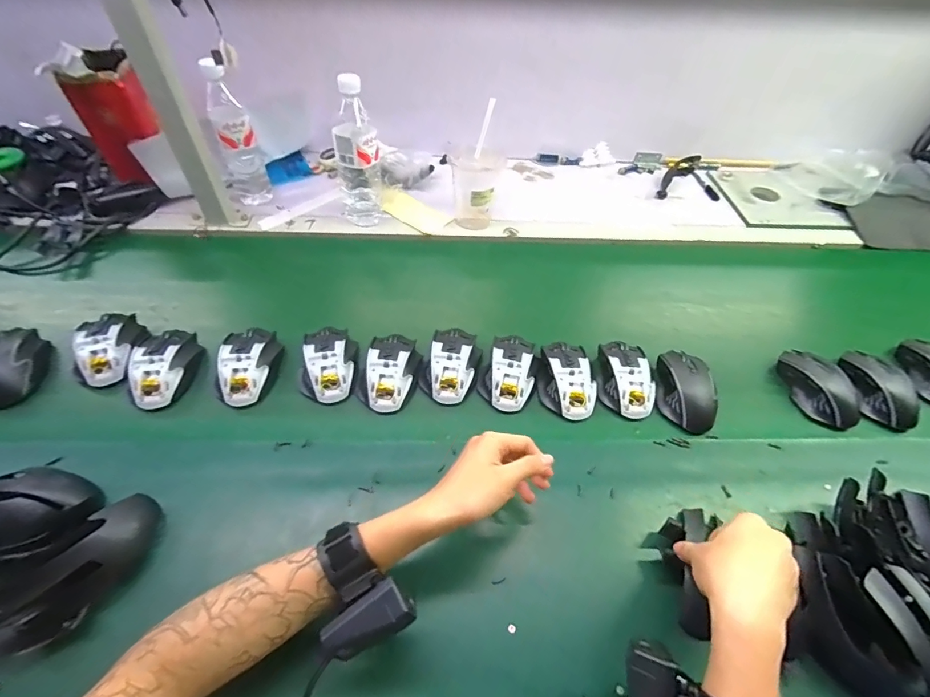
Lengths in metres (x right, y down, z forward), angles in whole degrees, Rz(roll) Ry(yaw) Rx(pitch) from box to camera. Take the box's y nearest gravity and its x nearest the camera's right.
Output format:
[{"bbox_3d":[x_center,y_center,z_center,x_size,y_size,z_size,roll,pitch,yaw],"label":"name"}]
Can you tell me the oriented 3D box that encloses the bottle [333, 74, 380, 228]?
[{"bbox_3d":[-0.176,-0.316,0.712,0.069,0.215,0.069,22,53,13],"label":"bottle"}]

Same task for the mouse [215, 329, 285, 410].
[{"bbox_3d":[-0.277,0.019,0.566,0.067,0.038,0.111,0,51,-4],"label":"mouse"}]

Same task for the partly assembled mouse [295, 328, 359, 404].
[{"bbox_3d":[-0.181,0.014,0.573,0.072,0.033,0.109,1,51,-3],"label":"partly assembled mouse"}]

